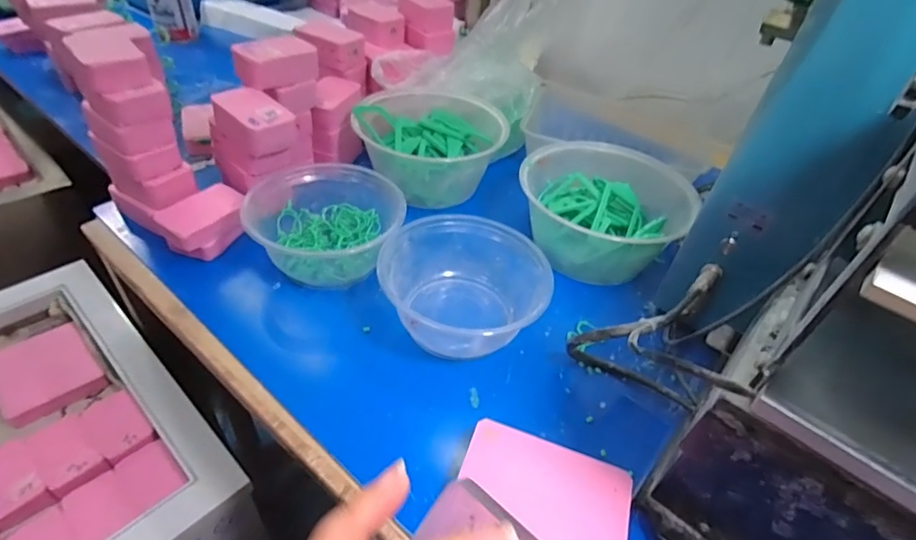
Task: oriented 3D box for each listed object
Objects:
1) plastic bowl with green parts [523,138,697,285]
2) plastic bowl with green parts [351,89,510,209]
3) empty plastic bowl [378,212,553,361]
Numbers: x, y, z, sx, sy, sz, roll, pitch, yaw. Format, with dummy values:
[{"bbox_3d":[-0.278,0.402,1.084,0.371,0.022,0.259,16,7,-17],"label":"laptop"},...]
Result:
[{"bbox_3d":[0.136,-0.060,0.491,0.153,0.077,0.149,4,42,-4],"label":"plastic bowl with green parts"},{"bbox_3d":[-0.031,-0.148,0.565,0.157,0.076,0.156,4,42,-4],"label":"plastic bowl with green parts"},{"bbox_3d":[0.005,0.017,0.413,0.135,0.065,0.120,20,43,13],"label":"empty plastic bowl"}]

